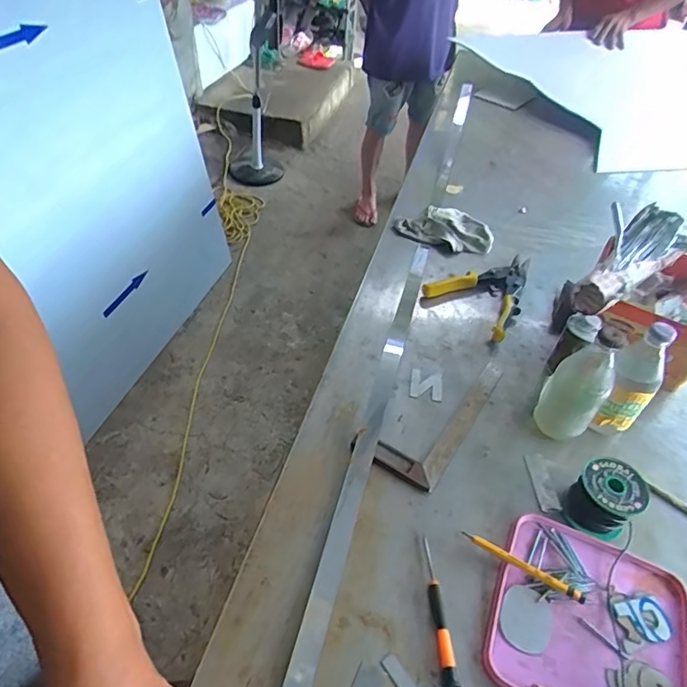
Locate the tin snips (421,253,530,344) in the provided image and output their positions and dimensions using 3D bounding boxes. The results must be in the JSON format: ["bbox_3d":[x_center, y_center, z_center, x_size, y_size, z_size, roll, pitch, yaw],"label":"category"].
[{"bbox_3d":[0.258,-0.099,0.879,0.150,0.026,0.217,35,52,27],"label":"tin snips"}]

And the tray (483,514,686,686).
[{"bbox_3d":[0.249,0.283,0.512,0.185,0.011,0.186,21,47,16],"label":"tray"}]

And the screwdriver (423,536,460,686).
[{"bbox_3d":[0.095,0.263,0.509,0.014,0.013,0.140,0,45,-5],"label":"screwdriver"}]

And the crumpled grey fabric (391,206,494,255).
[{"bbox_3d":[0.198,-0.226,0.989,0.188,0.045,0.103,21,47,16],"label":"crumpled grey fabric"}]

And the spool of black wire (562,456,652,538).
[{"bbox_3d":[0.296,0.177,0.581,0.068,0.064,0.067,2,45,-2],"label":"spool of black wire"}]

